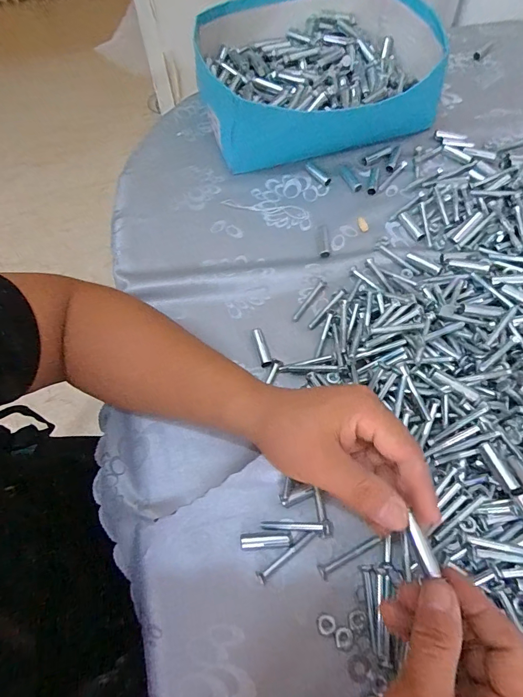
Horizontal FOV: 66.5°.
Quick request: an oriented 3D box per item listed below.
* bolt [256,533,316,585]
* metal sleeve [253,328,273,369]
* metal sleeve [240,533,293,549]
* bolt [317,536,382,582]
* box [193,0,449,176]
[{"bbox_3d":[0.019,0.164,0.316,0.055,0.007,0.009,-36,68,-14],"label":"bolt"},{"bbox_3d":[0.000,-0.001,0.395,0.010,0.008,0.042,-15,64,-5],"label":"metal sleeve"},{"bbox_3d":[0.004,0.155,0.320,0.041,0.008,0.010,-2,64,1],"label":"metal sleeve"},{"bbox_3d":[0.072,0.164,0.314,0.057,0.005,0.010,-23,65,-9],"label":"bolt"},{"bbox_3d":[0.077,-0.369,0.531,0.307,0.085,0.257,-7,63,-1],"label":"box"}]

